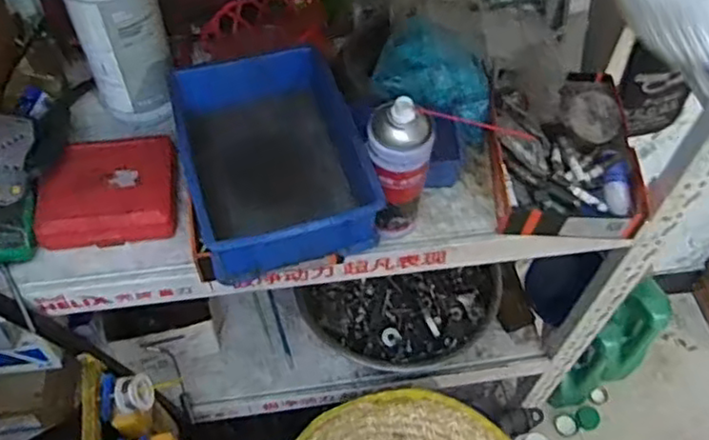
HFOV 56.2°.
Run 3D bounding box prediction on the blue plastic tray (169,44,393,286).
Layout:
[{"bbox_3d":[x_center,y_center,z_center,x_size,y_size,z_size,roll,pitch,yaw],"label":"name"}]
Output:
[{"bbox_3d":[-0.089,-0.069,0.709,0.172,0.084,0.247,-14,57,-12],"label":"blue plastic tray"}]

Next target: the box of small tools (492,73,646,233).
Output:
[{"bbox_3d":[0.248,-0.088,0.793,0.166,0.067,0.221,3,55,-1],"label":"box of small tools"}]

